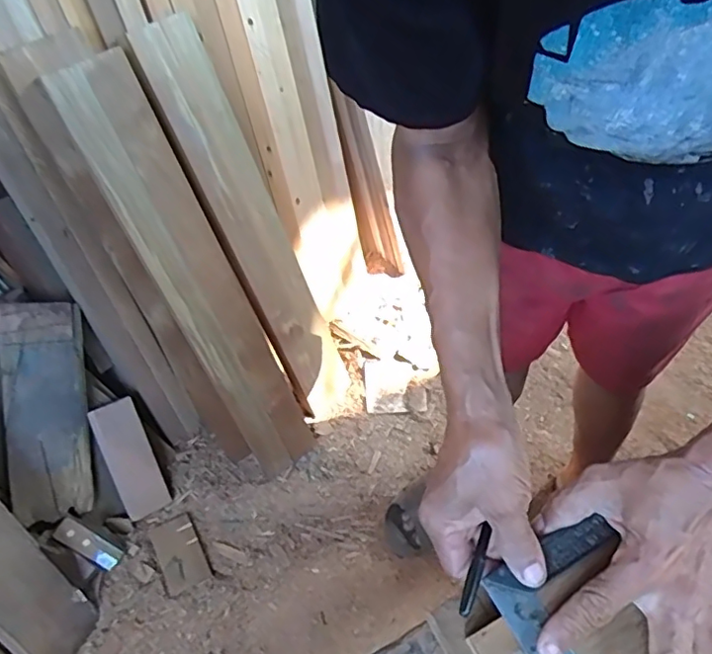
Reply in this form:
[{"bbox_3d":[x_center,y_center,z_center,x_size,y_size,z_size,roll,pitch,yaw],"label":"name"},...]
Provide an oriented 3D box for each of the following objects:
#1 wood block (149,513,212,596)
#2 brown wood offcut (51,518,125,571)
[{"bbox_3d":[-0.328,0.420,1.055,0.080,0.011,0.135,-15,50,-31],"label":"wood block"},{"bbox_3d":[-0.479,0.389,1.020,0.123,0.015,0.041,37,55,-11],"label":"brown wood offcut"}]

